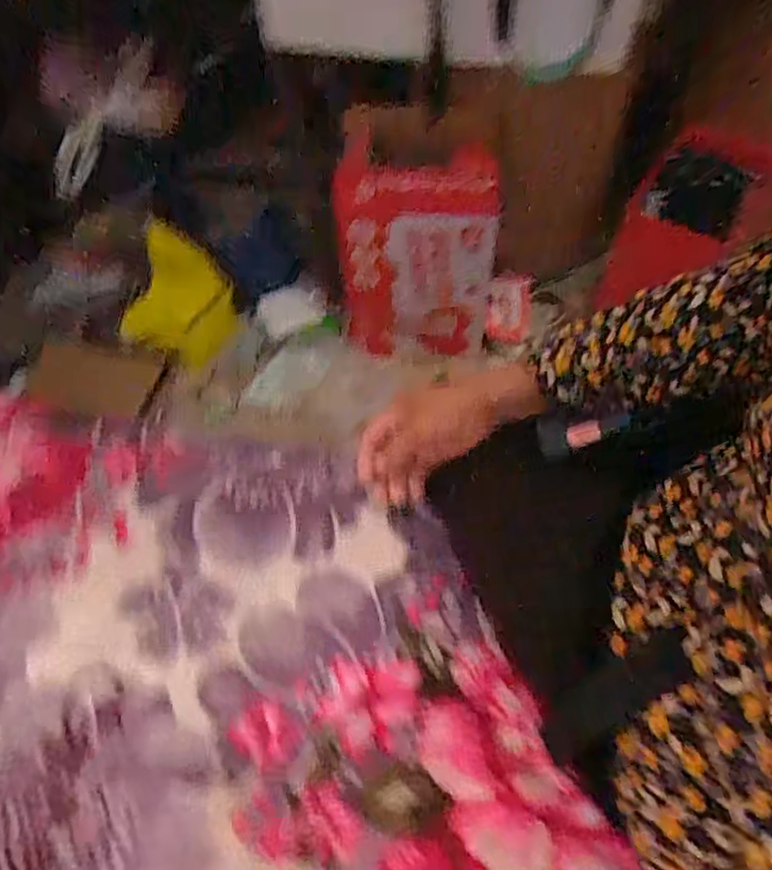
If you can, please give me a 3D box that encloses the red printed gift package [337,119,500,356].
[{"bbox_3d":[0.048,-0.280,1.040,0.248,0.394,0.106,-3,53,7],"label":"red printed gift package"}]

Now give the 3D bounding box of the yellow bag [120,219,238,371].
[{"bbox_3d":[-0.383,-0.241,1.208,0.196,0.304,0.041,-5,53,6],"label":"yellow bag"}]

